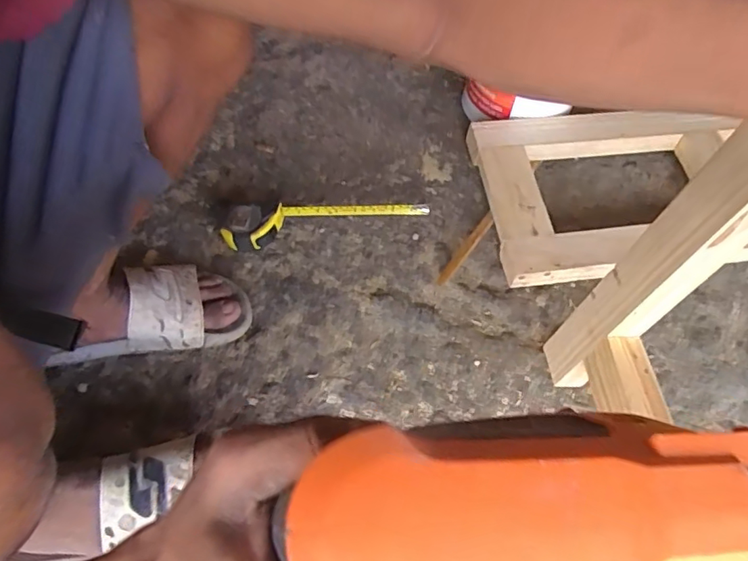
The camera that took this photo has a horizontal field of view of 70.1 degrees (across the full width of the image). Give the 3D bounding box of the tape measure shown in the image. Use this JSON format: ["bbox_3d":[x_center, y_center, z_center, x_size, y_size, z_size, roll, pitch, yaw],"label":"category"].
[{"bbox_3d":[-0.067,-0.084,0.716,0.261,0.044,0.058,-9,61,-9],"label":"tape measure"}]

